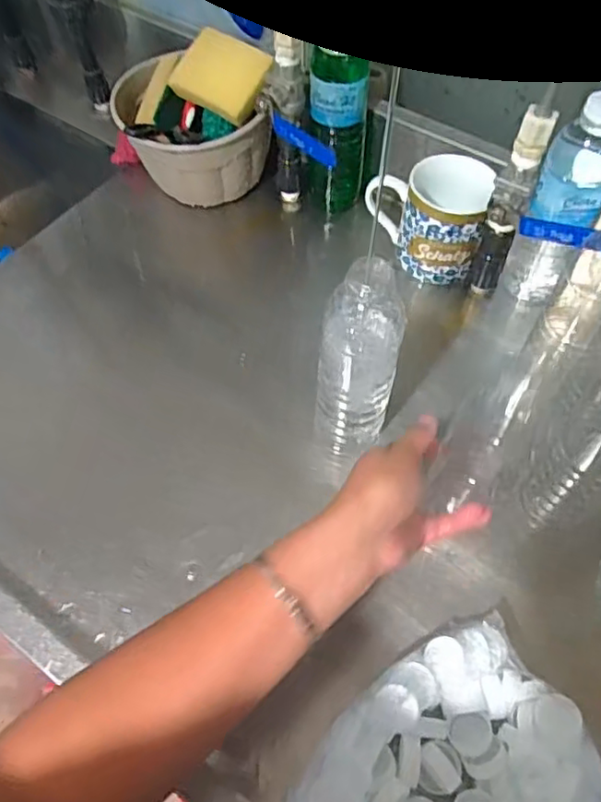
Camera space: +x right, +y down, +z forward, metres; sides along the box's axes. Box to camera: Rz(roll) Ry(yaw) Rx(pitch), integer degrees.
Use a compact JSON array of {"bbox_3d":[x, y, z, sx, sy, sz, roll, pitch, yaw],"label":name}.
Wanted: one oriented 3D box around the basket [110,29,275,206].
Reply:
[{"bbox_3d":[-0.118,-0.313,0.694,0.168,0.121,0.138,2,58,0],"label":"basket"}]

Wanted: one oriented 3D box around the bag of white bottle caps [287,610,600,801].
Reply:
[{"bbox_3d":[0.111,0.249,0.400,0.189,0.053,0.200,28,61,15],"label":"bag of white bottle caps"}]

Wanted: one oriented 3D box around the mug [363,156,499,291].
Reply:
[{"bbox_3d":[0.128,-0.190,0.632,0.118,0.110,0.076,12,58,6],"label":"mug"}]

